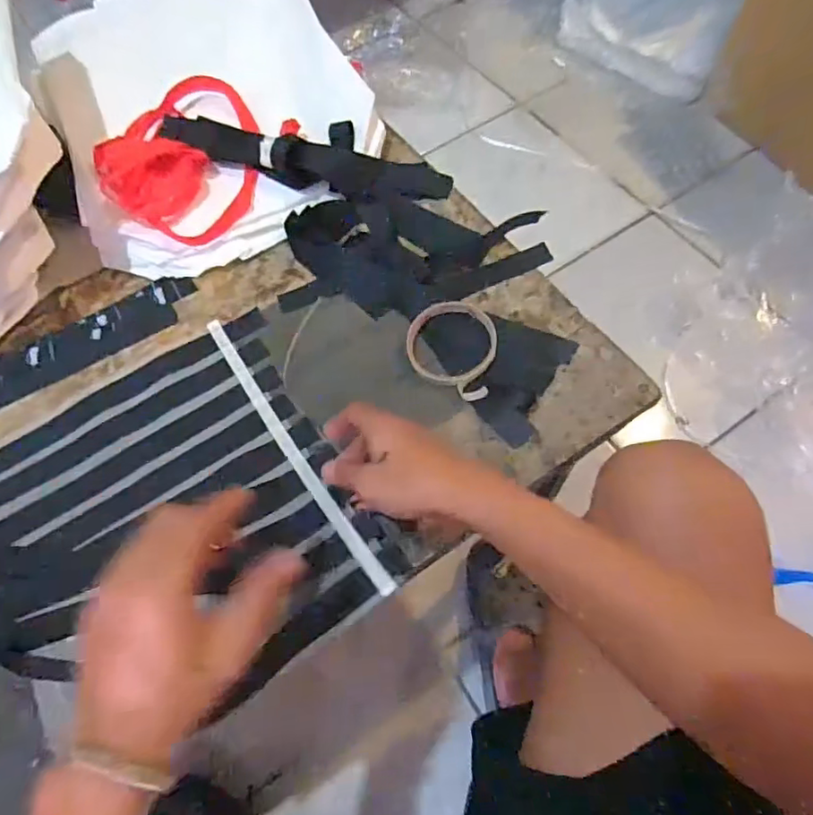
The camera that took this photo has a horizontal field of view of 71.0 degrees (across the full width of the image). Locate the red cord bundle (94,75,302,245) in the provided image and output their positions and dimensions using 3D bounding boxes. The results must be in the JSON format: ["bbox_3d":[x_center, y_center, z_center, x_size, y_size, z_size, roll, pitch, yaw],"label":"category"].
[{"bbox_3d":[-0.238,-0.280,0.637,0.179,0.073,0.207,29,68,15],"label":"red cord bundle"}]

